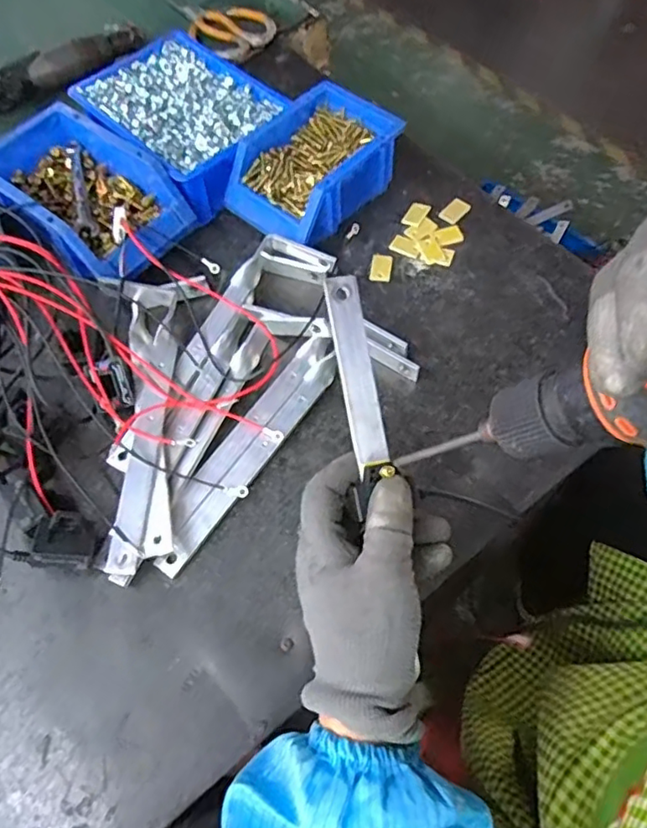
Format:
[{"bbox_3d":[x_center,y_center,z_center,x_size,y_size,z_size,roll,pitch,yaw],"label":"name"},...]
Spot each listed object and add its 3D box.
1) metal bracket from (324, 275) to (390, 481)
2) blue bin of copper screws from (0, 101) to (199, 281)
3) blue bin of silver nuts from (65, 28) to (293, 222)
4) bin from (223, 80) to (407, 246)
[{"bbox_3d":[0.020,-0.027,0.360,0.022,0.005,0.115,-10,90,-3],"label":"metal bracket"},{"bbox_3d":[-0.224,-0.203,0.560,0.205,0.072,0.119,35,70,19],"label":"blue bin of copper screws"},{"bbox_3d":[-0.144,-0.304,0.616,0.204,0.061,0.152,39,71,20],"label":"blue bin of silver nuts"},{"bbox_3d":[-0.009,-0.234,0.572,0.118,0.068,0.153,40,71,20],"label":"bin"}]

